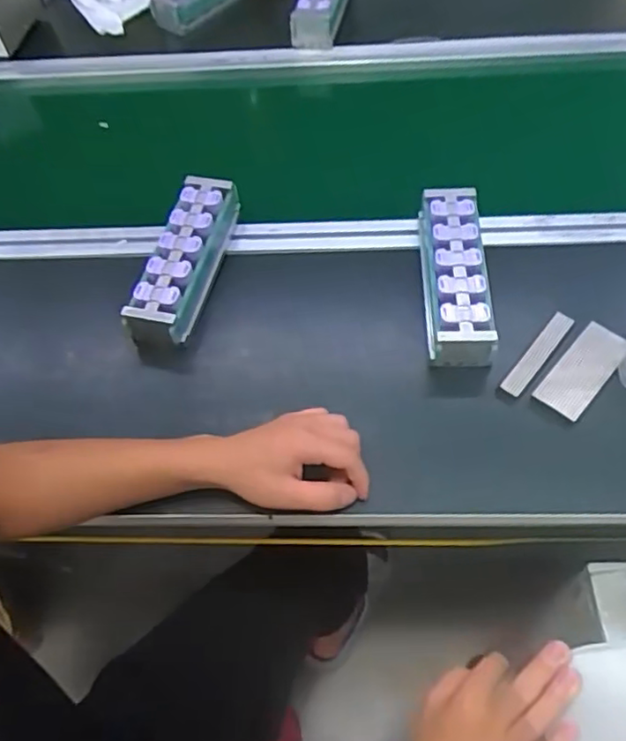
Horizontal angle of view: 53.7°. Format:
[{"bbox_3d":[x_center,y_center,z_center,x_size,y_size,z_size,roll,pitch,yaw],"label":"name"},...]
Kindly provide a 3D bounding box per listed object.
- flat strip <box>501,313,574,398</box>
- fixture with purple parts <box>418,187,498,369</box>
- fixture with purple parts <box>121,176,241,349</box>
[{"bbox_3d":[0.212,-0.017,0.582,0.019,0.005,0.102,35,66,23],"label":"flat strip"},{"bbox_3d":[0.137,-0.094,0.615,0.062,0.058,0.188,-2,57,3],"label":"fixture with purple parts"},{"bbox_3d":[-0.130,-0.112,0.642,0.062,0.063,0.188,10,58,11],"label":"fixture with purple parts"}]

